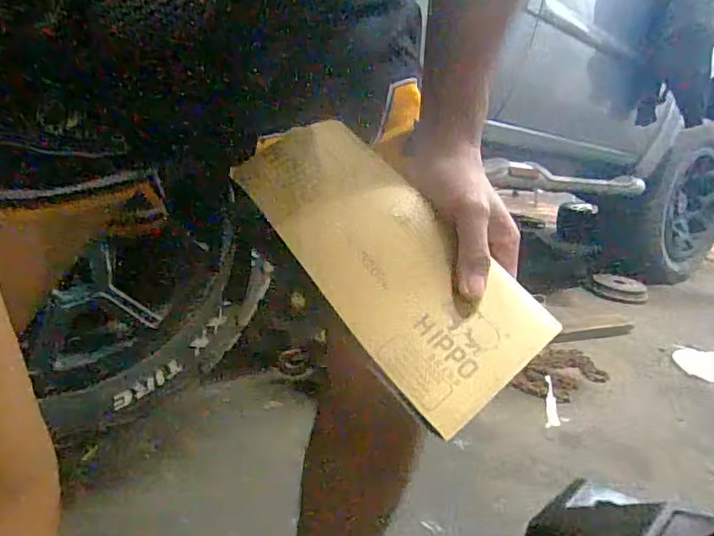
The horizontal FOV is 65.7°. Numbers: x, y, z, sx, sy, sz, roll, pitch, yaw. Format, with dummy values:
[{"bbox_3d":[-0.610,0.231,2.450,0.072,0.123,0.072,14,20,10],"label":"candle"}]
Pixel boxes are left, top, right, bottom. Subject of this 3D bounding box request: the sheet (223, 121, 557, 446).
[{"bbox_3d":[0.023,-0.009,0.380,0.118,0.014,0.223,-36,80,-29],"label":"sheet"}]

